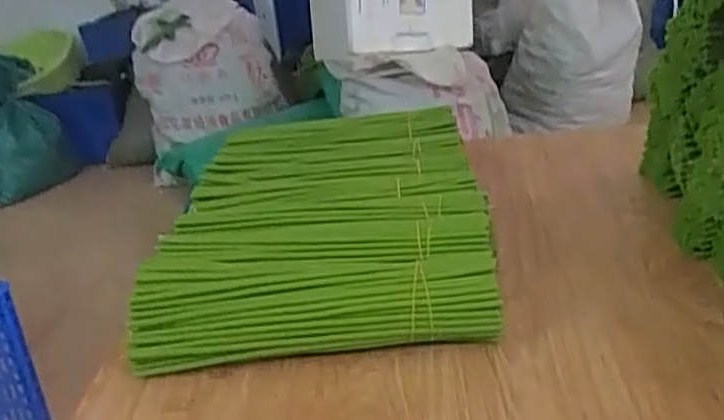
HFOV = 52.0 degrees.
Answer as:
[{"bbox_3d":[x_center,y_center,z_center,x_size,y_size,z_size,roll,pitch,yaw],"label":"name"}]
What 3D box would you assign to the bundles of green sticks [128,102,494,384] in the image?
[{"bbox_3d":[-0.028,-0.003,0.713,0.264,0.060,0.438,-5,22,4],"label":"bundles of green sticks"}]

